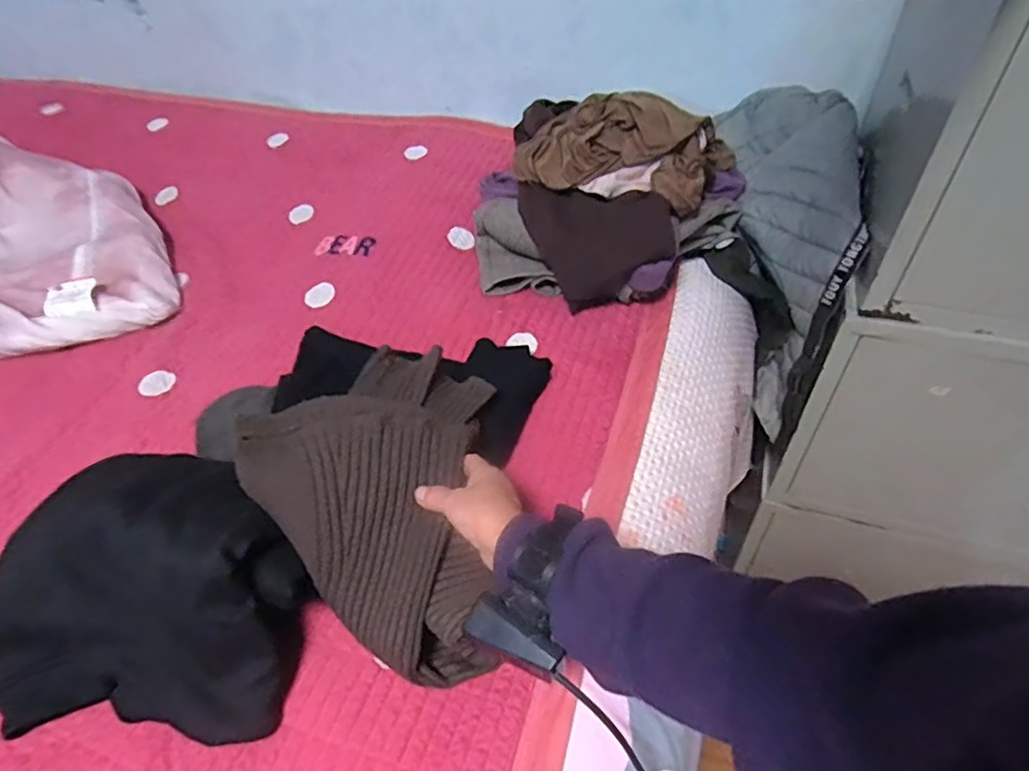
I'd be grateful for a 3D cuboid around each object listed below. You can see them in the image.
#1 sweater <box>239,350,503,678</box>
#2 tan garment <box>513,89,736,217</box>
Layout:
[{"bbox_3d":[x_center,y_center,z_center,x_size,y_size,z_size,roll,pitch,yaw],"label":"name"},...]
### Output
[{"bbox_3d":[-0.083,0.102,0.544,0.216,0.136,0.248,-35,52,-28],"label":"sweater"},{"bbox_3d":[0.136,-0.312,0.793,0.264,0.090,0.138,17,49,19],"label":"tan garment"}]

